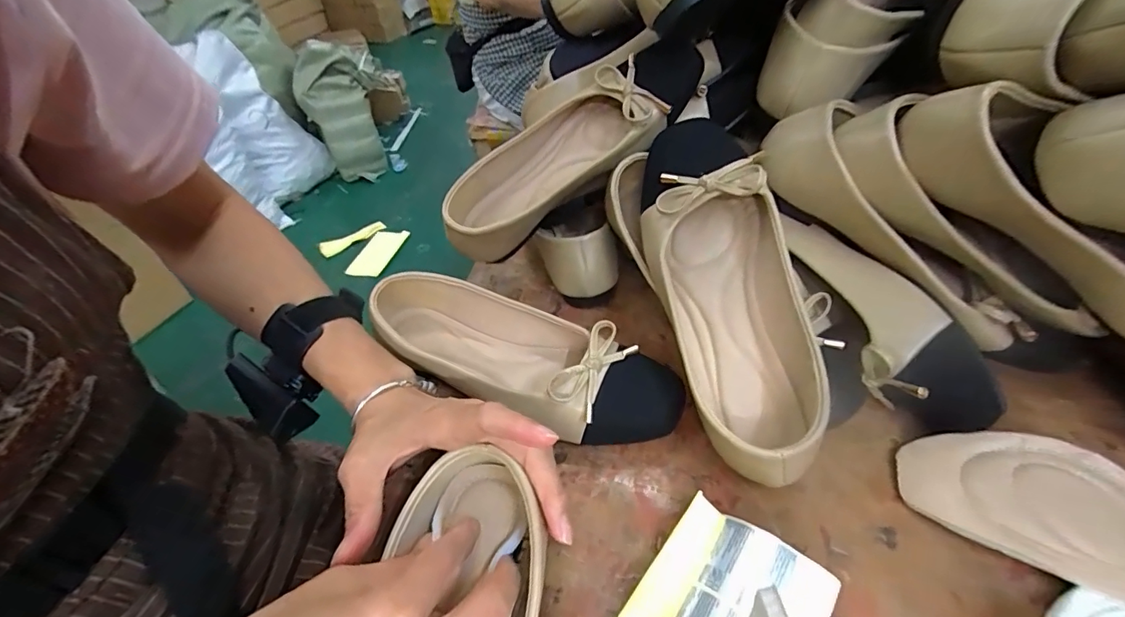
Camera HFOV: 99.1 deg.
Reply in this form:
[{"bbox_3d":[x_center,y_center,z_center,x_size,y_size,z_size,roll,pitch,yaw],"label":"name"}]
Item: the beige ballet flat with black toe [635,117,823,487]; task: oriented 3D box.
[{"bbox_3d":[0.108,-0.020,0.315,0.081,0.067,0.231,-10,75,-3],"label":"beige ballet flat with black toe"}]

